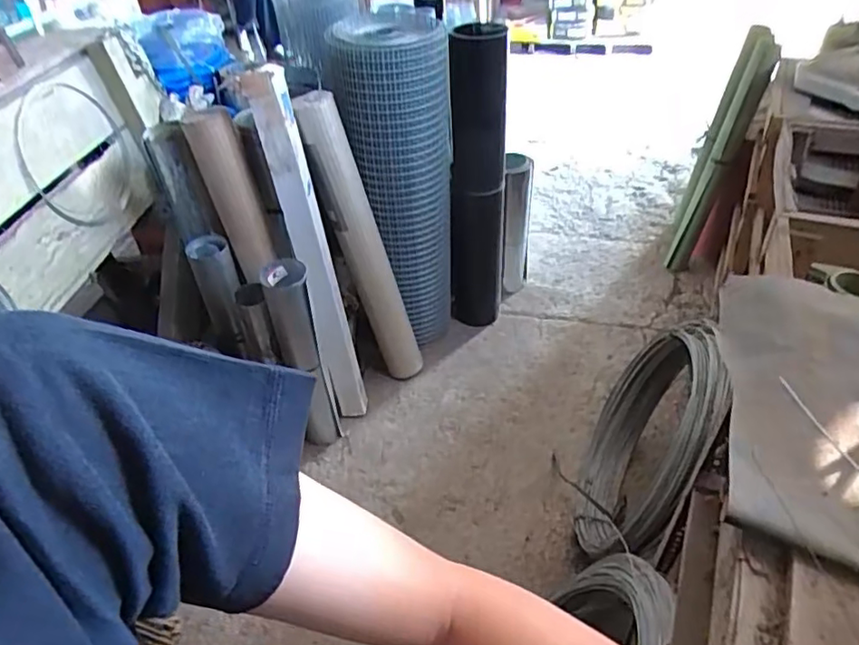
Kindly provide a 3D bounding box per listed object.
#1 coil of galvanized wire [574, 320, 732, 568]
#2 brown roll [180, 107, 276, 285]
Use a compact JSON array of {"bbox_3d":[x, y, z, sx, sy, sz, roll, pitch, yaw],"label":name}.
[{"bbox_3d":[0.531,0.291,1.433,0.110,0.609,0.644,25,46,5],"label":"coil of galvanized wire"},{"bbox_3d":[-0.509,-0.325,1.534,0.117,0.434,0.101,-20,14,-16],"label":"brown roll"}]

